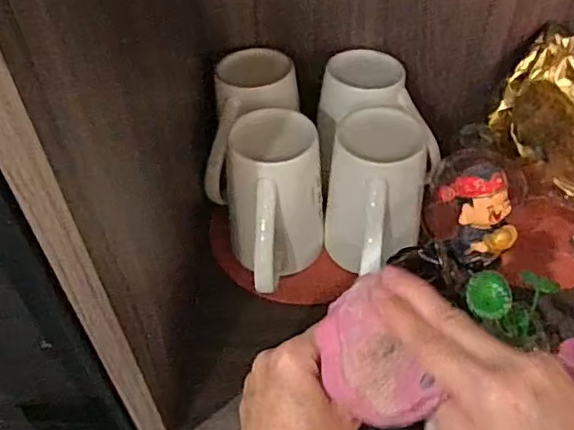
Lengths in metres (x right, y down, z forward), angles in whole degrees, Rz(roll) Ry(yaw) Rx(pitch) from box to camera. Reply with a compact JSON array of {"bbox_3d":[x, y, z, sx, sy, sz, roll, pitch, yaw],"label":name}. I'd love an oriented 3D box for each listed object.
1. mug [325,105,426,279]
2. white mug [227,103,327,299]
[{"bbox_3d":[0.065,-0.005,0.430,0.068,0.112,0.091,4,47,5],"label":"mug"},{"bbox_3d":[-0.007,-0.003,0.428,0.068,0.118,0.089,0,46,1],"label":"white mug"}]

